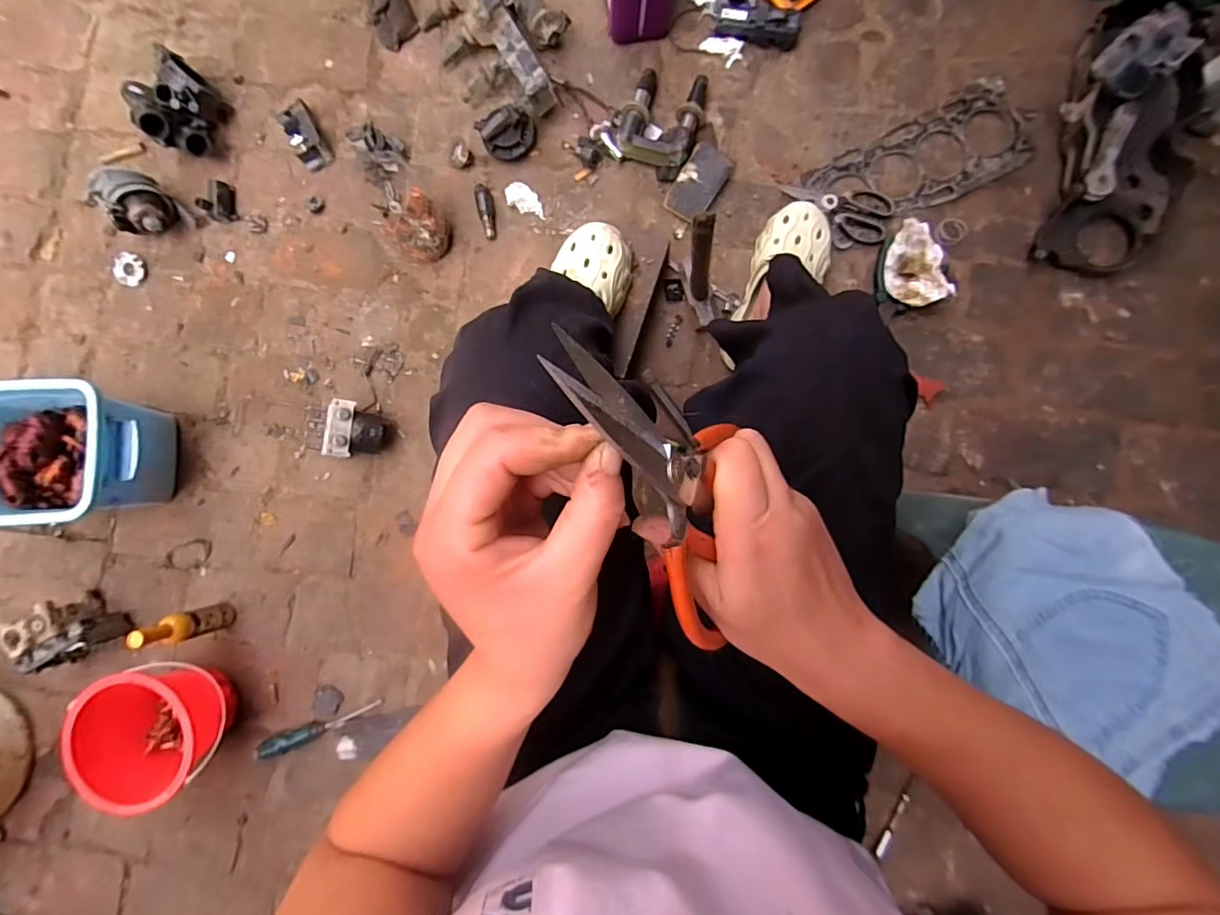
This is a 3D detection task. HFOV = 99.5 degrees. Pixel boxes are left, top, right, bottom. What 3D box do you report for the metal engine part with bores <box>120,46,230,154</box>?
[{"bbox_3d":[-0.679,-0.551,0.820,0.106,0.086,0.125,38,89,4],"label":"metal engine part with bores"}]

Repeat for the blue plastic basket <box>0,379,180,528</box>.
[{"bbox_3d":[-0.825,-0.005,0.787,0.289,0.154,0.201,-2,86,2],"label":"blue plastic basket"}]

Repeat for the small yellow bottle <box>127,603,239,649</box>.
[{"bbox_3d":[-0.622,0.247,0.764,0.038,0.154,0.042,-17,86,3],"label":"small yellow bottle"}]

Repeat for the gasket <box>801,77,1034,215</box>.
[{"bbox_3d":[0.475,-0.449,0.793,0.318,0.012,0.142,-27,86,4],"label":"gasket"}]

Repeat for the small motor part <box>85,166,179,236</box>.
[{"bbox_3d":[-0.751,-0.402,0.822,0.090,0.090,0.088,0,87,2],"label":"small motor part"}]

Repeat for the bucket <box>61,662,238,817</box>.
[{"bbox_3d":[-0.667,0.396,0.764,0.192,0.142,0.176,0,87,2],"label":"bucket"}]

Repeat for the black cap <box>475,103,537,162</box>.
[{"bbox_3d":[-0.159,-0.510,0.815,0.082,0.029,0.070,-26,126,10],"label":"black cap"}]

